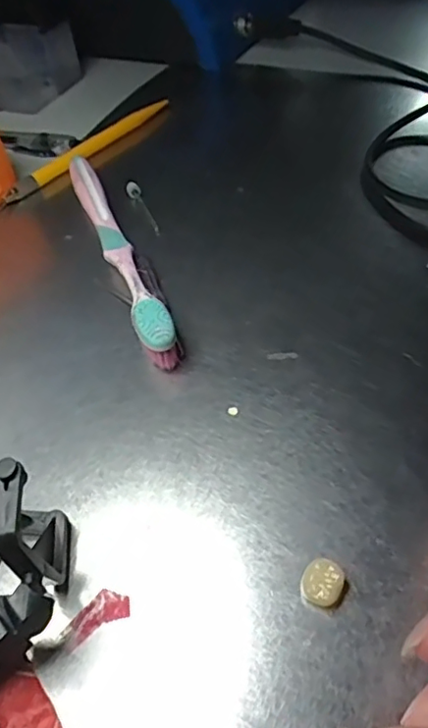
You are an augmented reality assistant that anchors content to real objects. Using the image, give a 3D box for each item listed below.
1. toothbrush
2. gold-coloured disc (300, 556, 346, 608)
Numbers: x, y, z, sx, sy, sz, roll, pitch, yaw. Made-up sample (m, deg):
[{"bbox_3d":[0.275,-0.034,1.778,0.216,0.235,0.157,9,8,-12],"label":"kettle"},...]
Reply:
[{"bbox_3d":[-0.050,-0.062,0.277,0.015,0.018,0.177,-21,49,-9],"label":"toothbrush"},{"bbox_3d":[0.031,0.063,0.163,0.012,0.008,0.013,27,58,26],"label":"gold-coloured disc"}]

